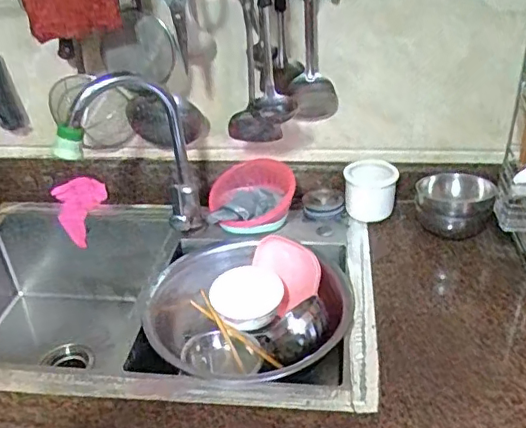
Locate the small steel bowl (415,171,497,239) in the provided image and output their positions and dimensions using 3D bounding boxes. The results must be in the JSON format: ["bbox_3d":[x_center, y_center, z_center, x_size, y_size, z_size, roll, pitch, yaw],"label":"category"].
[{"bbox_3d":[0.348,-0.012,1.038,0.127,0.101,0.101,-1,33,4],"label":"small steel bowl"}]

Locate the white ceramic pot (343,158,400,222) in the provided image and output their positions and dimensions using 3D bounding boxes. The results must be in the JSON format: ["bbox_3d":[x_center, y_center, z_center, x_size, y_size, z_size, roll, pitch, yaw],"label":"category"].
[{"bbox_3d":[0.208,-0.046,1.102,0.100,0.103,0.097,1,33,8],"label":"white ceramic pot"}]

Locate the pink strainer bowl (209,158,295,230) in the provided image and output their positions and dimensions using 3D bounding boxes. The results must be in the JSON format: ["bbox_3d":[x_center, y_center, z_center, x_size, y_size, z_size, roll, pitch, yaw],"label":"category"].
[{"bbox_3d":[-0.015,-0.032,1.106,0.164,0.086,0.150,-3,33,2],"label":"pink strainer bowl"}]

